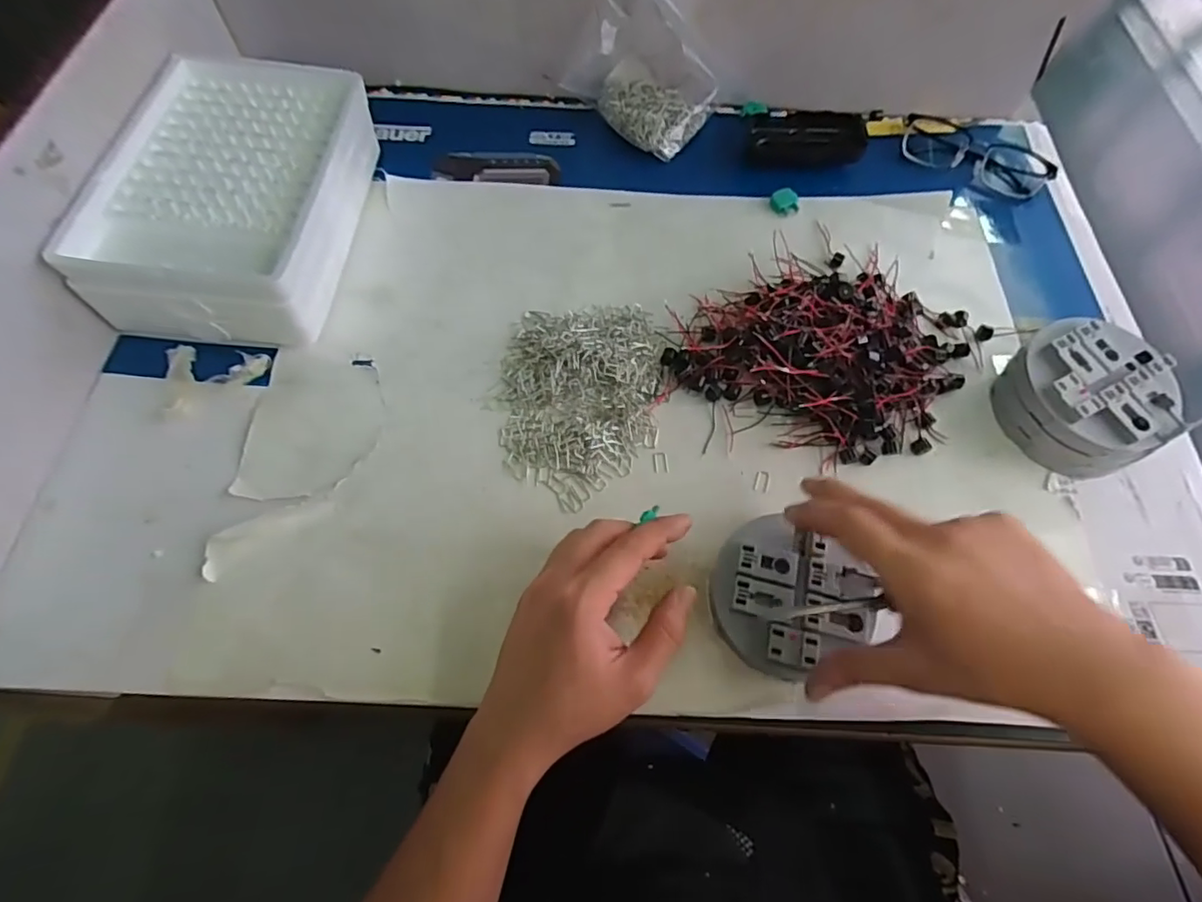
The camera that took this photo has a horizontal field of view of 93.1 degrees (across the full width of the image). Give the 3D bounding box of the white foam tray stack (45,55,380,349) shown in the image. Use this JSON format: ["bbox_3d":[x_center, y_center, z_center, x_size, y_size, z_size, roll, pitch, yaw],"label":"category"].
[{"bbox_3d":[-0.293,-0.210,0.472,0.160,0.084,0.249,2,65,1],"label":"white foam tray stack"}]

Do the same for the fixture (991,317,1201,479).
[{"bbox_3d":[0.350,-0.037,0.411,0.097,0.056,0.097,0,65,0],"label":"fixture"}]

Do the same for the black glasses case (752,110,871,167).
[{"bbox_3d":[0.200,-0.304,0.556,0.107,0.024,0.053,0,65,-1],"label":"black glasses case"}]

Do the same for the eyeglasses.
[{"bbox_3d":[0.363,-0.287,0.551,0.137,0.024,0.056,24,67,10],"label":"eyeglasses"}]

